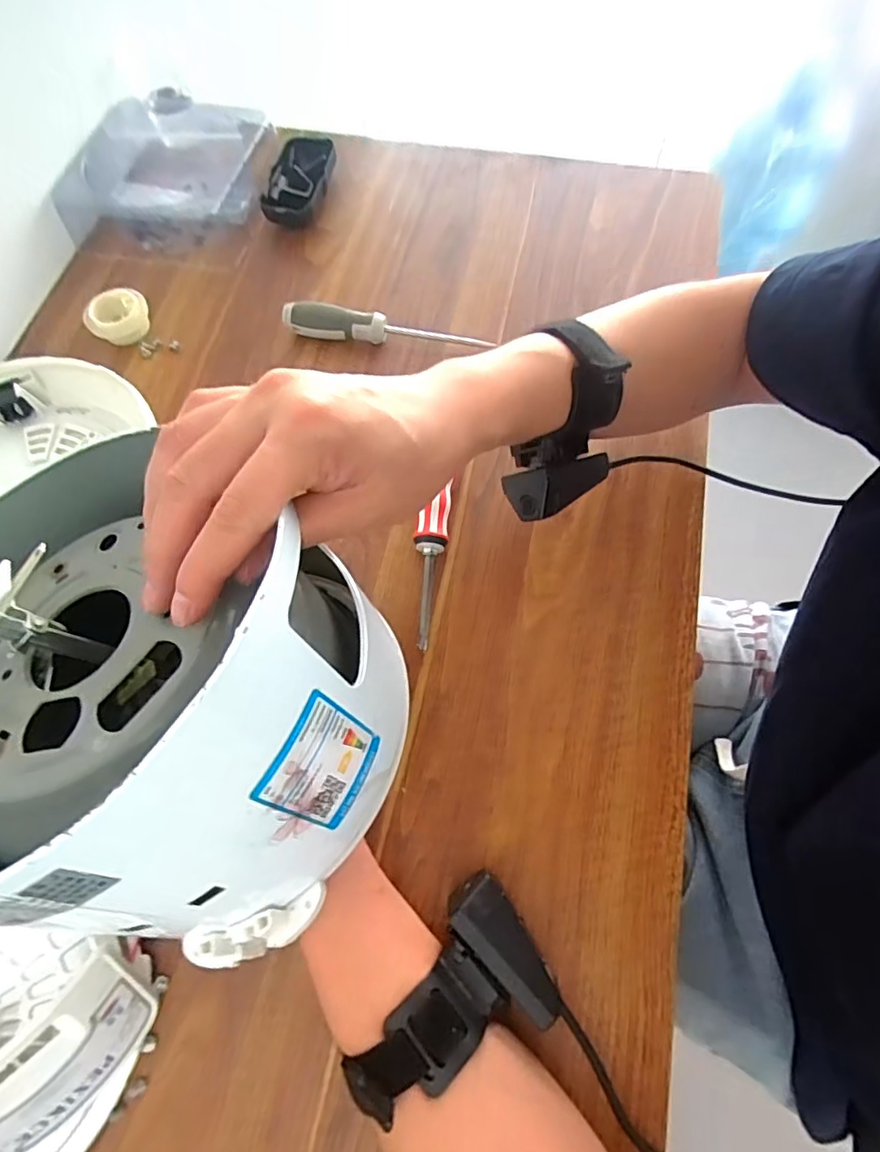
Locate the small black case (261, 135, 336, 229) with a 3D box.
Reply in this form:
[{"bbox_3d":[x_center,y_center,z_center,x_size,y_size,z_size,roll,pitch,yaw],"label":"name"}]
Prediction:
[{"bbox_3d":[-0.143,-0.403,0.576,0.059,0.025,0.121,4,68,5],"label":"small black case"}]

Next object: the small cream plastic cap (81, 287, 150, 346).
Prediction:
[{"bbox_3d":[-0.290,-0.233,0.506,0.050,0.029,0.041,-20,68,-5],"label":"small cream plastic cap"}]

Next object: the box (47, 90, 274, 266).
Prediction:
[{"bbox_3d":[-0.266,-0.420,0.573,0.164,0.054,0.218,10,66,3],"label":"box"}]

